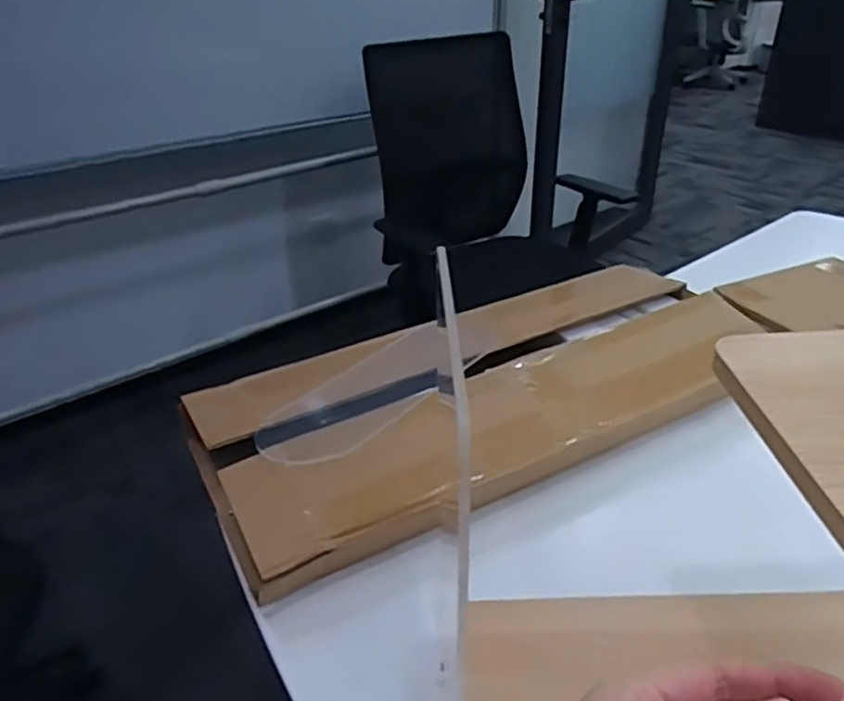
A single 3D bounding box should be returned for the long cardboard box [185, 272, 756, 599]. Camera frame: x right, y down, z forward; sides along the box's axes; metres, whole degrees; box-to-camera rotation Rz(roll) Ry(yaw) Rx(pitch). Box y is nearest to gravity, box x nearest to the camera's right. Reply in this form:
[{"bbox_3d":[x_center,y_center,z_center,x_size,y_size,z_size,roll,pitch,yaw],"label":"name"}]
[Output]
[{"bbox_3d":[0.070,0.030,0.669,0.560,0.066,0.248,-17,35,-25],"label":"long cardboard box"}]

